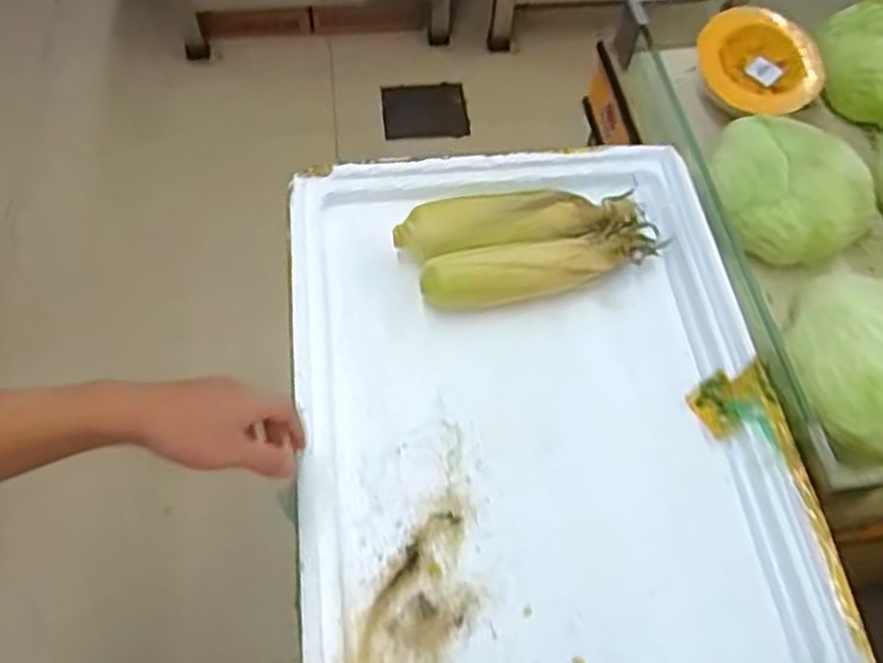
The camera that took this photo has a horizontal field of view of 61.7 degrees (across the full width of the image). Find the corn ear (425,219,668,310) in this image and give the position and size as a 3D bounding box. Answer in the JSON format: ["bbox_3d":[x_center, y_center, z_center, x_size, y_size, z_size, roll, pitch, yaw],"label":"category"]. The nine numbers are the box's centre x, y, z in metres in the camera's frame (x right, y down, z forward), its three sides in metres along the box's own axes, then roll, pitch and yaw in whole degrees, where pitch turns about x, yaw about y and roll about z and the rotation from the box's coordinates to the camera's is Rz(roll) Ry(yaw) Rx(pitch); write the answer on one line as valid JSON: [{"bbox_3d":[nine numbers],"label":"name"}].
[{"bbox_3d":[0.106,-0.063,0.764,0.250,0.048,0.049,-10,61,-8],"label":"corn ear"}]

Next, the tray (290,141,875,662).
[{"bbox_3d":[0.087,0.065,0.694,0.435,0.076,0.574,-4,60,-5],"label":"tray"}]

